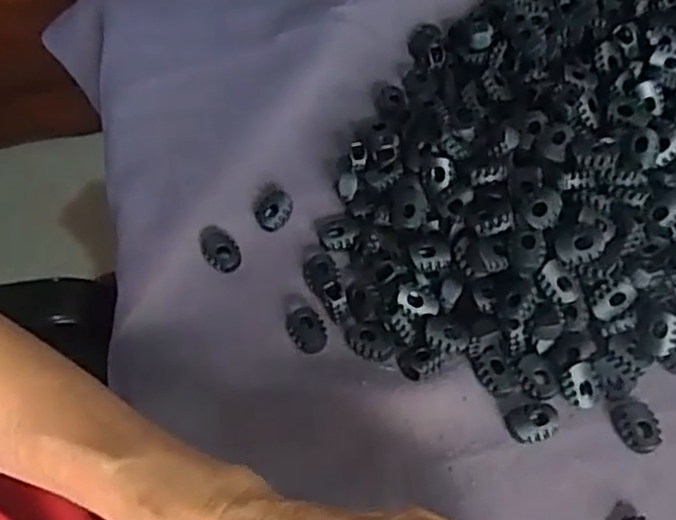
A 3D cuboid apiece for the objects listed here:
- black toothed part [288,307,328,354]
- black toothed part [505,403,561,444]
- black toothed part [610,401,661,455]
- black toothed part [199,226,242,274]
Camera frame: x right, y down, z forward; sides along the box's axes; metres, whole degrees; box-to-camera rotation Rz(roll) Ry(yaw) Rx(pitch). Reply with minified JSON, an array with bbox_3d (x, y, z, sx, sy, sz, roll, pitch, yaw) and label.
[{"bbox_3d":[-0.015,0.035,0.359,0.017,0.006,0.023,-24,61,-10],"label":"black toothed part"},{"bbox_3d":[0.089,0.074,0.335,0.023,0.006,0.017,-14,60,-4],"label":"black toothed part"},{"bbox_3d":[0.136,0.075,0.331,0.017,0.007,0.023,-19,60,-7],"label":"black toothed part"},{"bbox_3d":[-0.063,-0.007,0.388,0.017,0.007,0.030,-32,63,-14],"label":"black toothed part"}]

